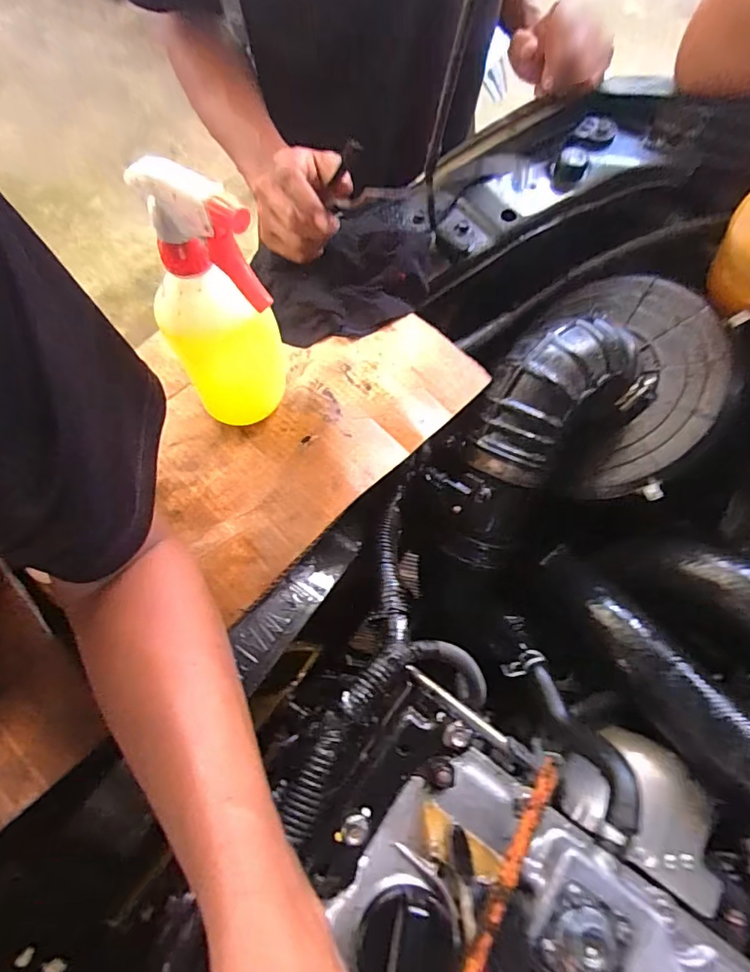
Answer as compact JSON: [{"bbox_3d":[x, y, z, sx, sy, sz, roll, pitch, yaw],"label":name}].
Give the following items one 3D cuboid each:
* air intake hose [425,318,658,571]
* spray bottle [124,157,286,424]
[{"bbox_3d":[0.147,-0.060,0.453,0.233,0.086,0.115,-42,75,-15],"label":"air intake hose"},{"bbox_3d":[-0.109,-0.113,0.349,0.069,0.208,0.082,-29,72,-11],"label":"spray bottle"}]

